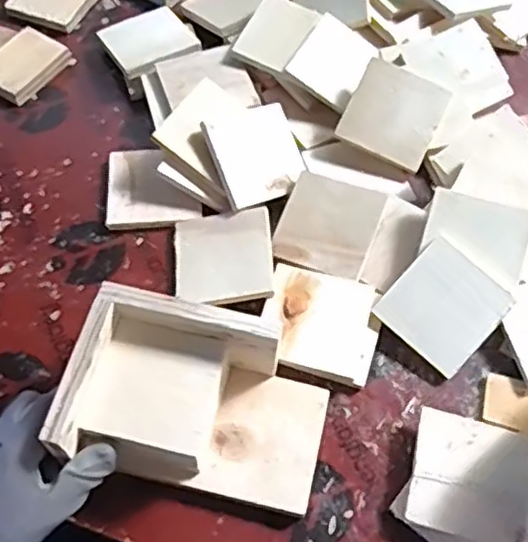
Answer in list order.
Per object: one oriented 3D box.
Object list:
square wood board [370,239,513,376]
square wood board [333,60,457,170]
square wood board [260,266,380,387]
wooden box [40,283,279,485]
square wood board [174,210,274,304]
[{"bbox_3d":[0.156,0.030,0.592,0.087,0.008,0.090,42,90,12],"label":"square wood board"},{"bbox_3d":[0.131,-0.157,0.685,0.089,0.010,0.087,26,91,4],"label":"square wood board"},{"bbox_3d":[0.049,0.045,0.590,0.099,0.009,0.092,14,63,6],"label":"square wood board"},{"bbox_3d":[-0.070,0.091,0.514,0.135,0.077,0.118,12,63,5],"label":"wooden box"},{"bbox_3d":[-0.038,-0.012,0.621,0.089,0.009,0.091,-6,61,7],"label":"square wood board"}]

